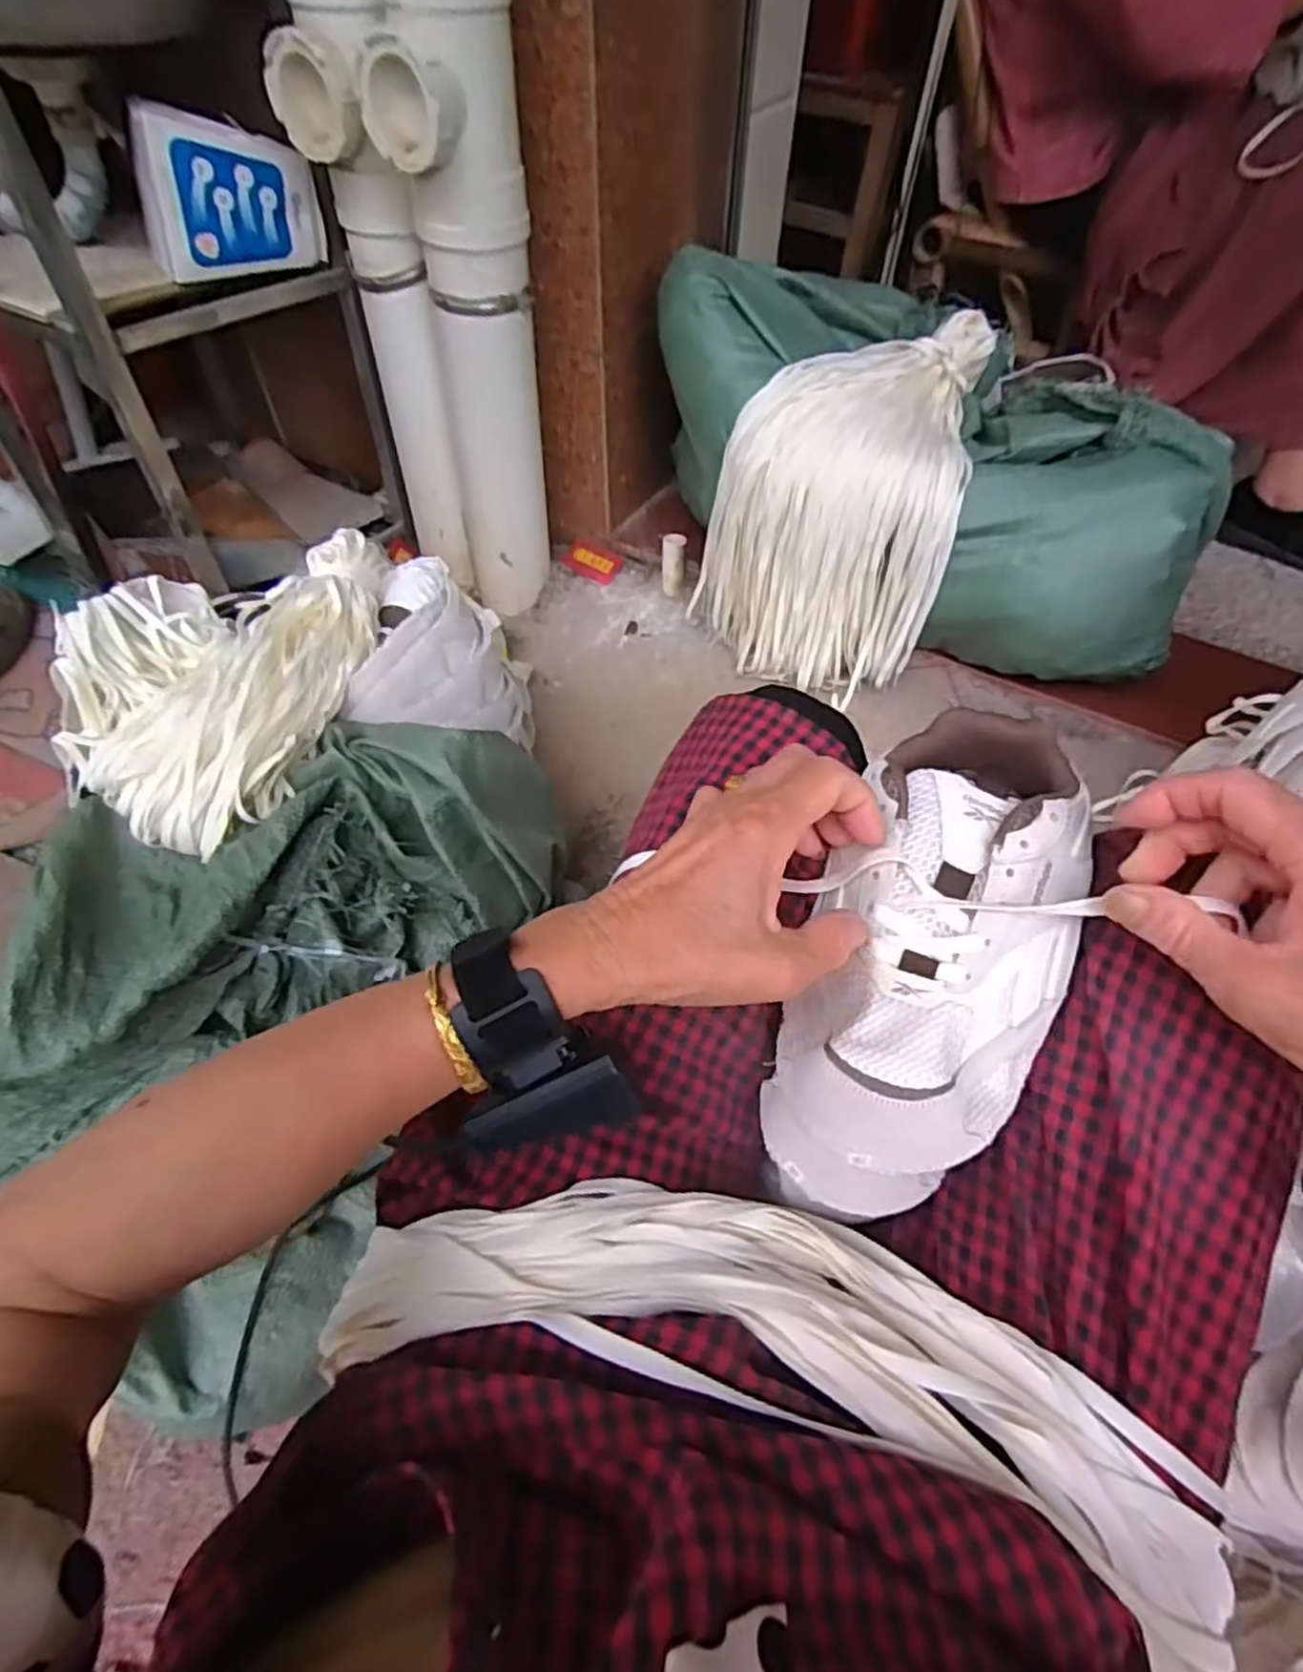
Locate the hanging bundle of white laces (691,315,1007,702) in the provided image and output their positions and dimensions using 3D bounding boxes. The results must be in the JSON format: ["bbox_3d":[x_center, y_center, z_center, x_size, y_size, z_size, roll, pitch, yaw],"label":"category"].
[{"bbox_3d":[0.233,-0.406,0.932,0.276,0.299,0.314,19,56,12],"label":"hanging bundle of white laces"}]

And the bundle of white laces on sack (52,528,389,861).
[{"bbox_3d":[-0.377,-0.175,0.712,0.209,0.098,0.385,19,56,12],"label":"bundle of white laces on sack"}]

